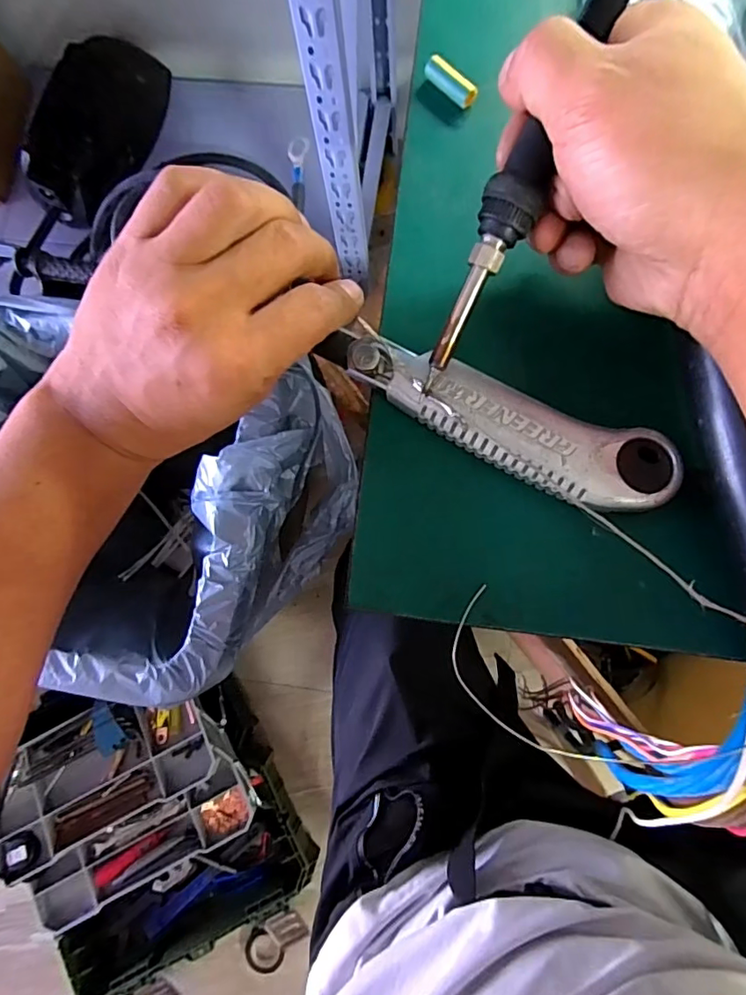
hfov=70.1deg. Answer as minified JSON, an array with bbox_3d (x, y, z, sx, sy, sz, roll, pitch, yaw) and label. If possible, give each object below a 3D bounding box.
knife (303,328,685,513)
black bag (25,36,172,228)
[{"bbox_3d":[0.052,-0.037,0.228,0.155,0.011,0.039,27,83,9],"label":"knife"},{"bbox_3d":[-0.503,-0.695,0.980,0.107,0.152,0.335,26,83,7],"label":"black bag"}]

